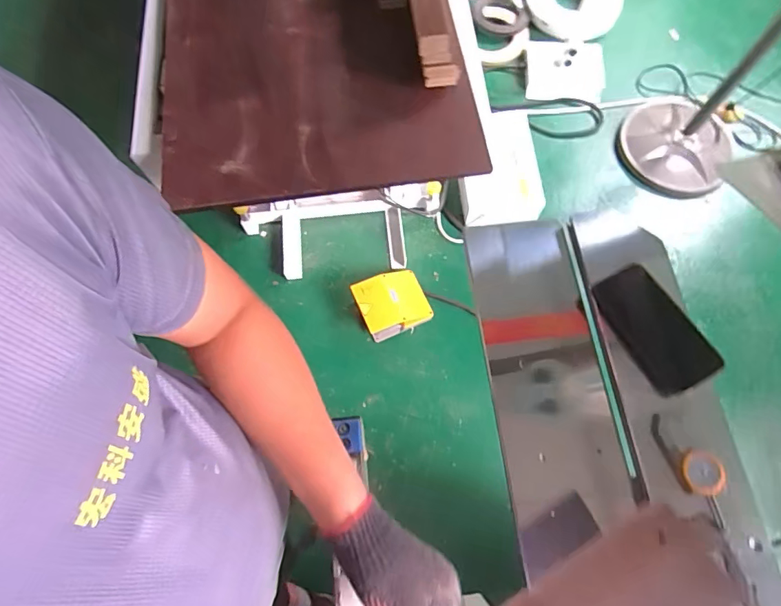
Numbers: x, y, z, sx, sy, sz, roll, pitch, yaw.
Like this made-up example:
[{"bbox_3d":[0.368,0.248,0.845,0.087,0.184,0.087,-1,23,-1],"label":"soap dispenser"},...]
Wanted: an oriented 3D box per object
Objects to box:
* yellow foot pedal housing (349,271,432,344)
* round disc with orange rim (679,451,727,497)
[{"bbox_3d":[0.007,0.004,1.482,0.216,0.116,0.186,-22,72,-9],"label":"yellow foot pedal housing"},{"bbox_3d":[0.326,0.178,0.483,0.040,0.006,0.045,-7,77,21],"label":"round disc with orange rim"}]

